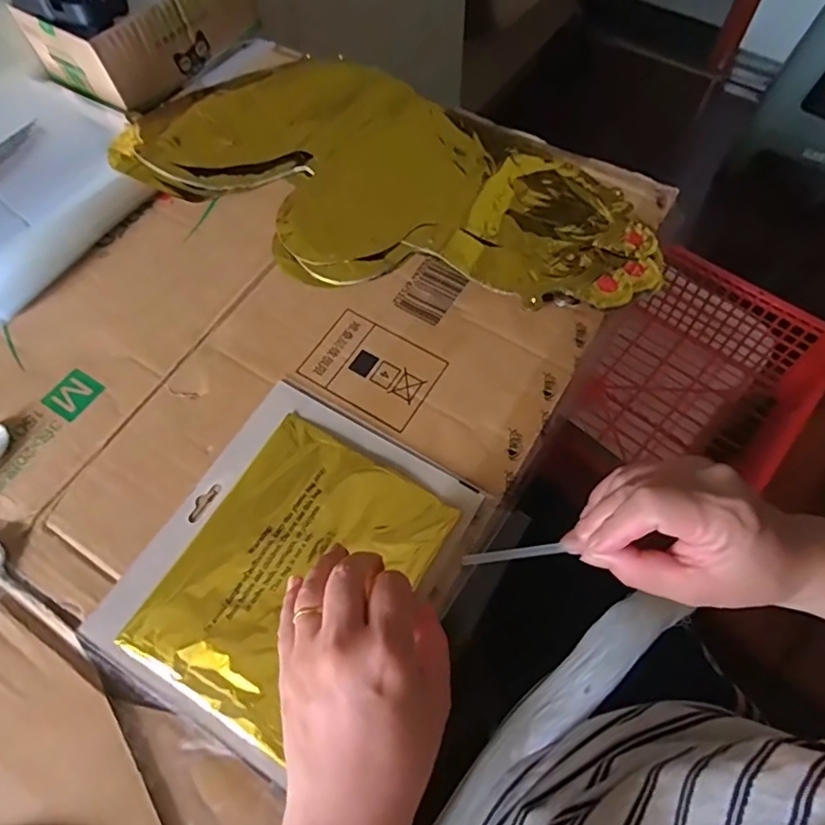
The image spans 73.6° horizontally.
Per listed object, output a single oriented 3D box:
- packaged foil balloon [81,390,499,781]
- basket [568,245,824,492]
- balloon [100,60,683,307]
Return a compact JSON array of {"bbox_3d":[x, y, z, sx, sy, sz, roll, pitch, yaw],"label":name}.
[{"bbox_3d":[-0.070,0.091,0.337,0.172,0.011,0.196,29,69,15],"label":"packaged foil balloon"},{"bbox_3d":[0.378,-0.049,0.752,0.270,0.139,0.258,-42,70,-16],"label":"basket"},{"bbox_3d":[-0.028,-0.197,0.457,0.451,0.027,0.219,30,69,16],"label":"balloon"}]

